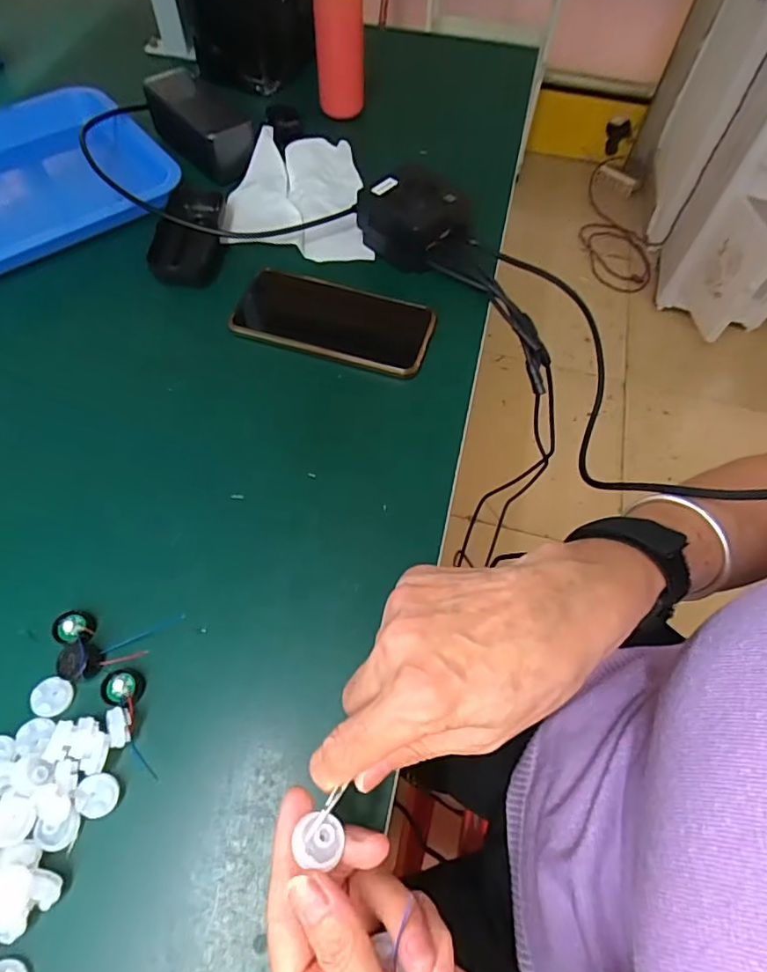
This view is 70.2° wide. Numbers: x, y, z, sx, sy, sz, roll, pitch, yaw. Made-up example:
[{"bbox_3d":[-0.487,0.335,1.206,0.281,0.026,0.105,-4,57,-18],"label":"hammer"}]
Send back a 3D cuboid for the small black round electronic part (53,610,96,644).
[{"bbox_3d":[-0.190,0.087,0.336,0.022,0.008,0.021,1,60,-2],"label":"small black round electronic part"}]

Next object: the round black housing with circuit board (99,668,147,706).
[{"bbox_3d":[-0.153,0.118,0.320,0.022,0.008,0.021,1,60,-2],"label":"round black housing with circuit board"}]

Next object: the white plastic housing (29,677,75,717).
[{"bbox_3d":[-0.192,0.122,0.316,0.022,0.004,0.021,4,60,0],"label":"white plastic housing"}]

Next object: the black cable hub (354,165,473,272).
[{"bbox_3d":[0.029,-0.236,0.484,0.077,0.047,0.074,1,60,-2],"label":"black cable hub"}]

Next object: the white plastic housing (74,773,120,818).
[{"bbox_3d":[-0.151,0.163,0.289,0.020,0.006,0.021,1,60,-2],"label":"white plastic housing"}]

